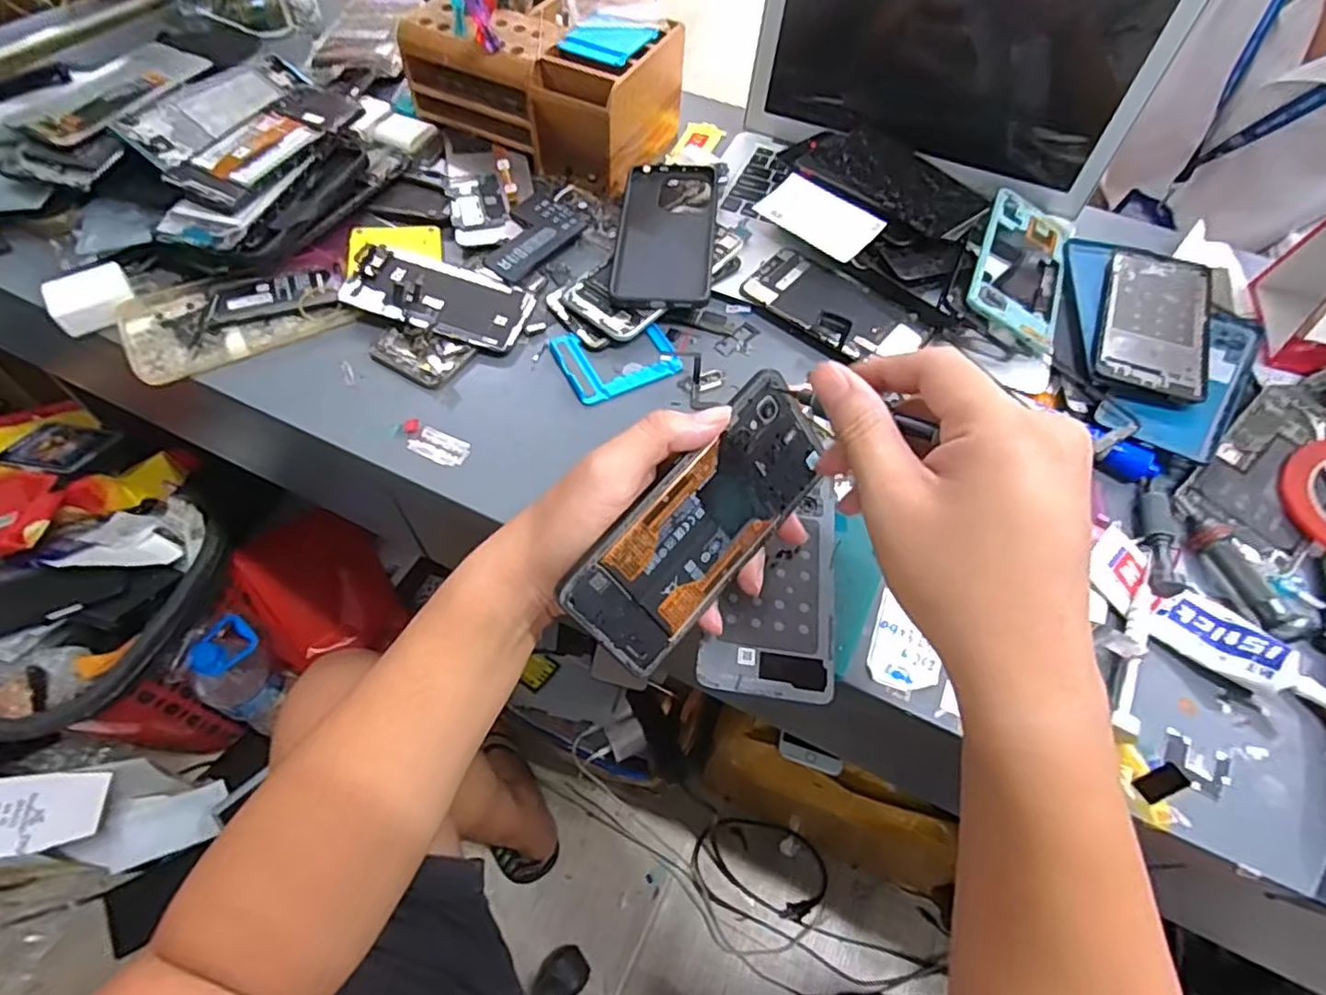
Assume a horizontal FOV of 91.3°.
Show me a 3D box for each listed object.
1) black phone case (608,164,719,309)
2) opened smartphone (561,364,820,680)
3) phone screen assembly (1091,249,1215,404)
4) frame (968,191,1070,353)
[{"bbox_3d":[0.004,-0.220,0.534,0.077,0.013,0.169,6,58,1],"label":"black phone case"},{"bbox_3d":[0.023,0.013,0.334,0.159,0.072,0.004,-48,31,-12],"label":"opened smartphone"},{"bbox_3d":[0.378,-0.137,0.497,0.075,0.010,0.159,23,59,11],"label":"phone screen assembly"},{"bbox_3d":[0.291,-0.189,0.521,0.075,0.009,0.162,31,62,-6],"label":"frame"}]

